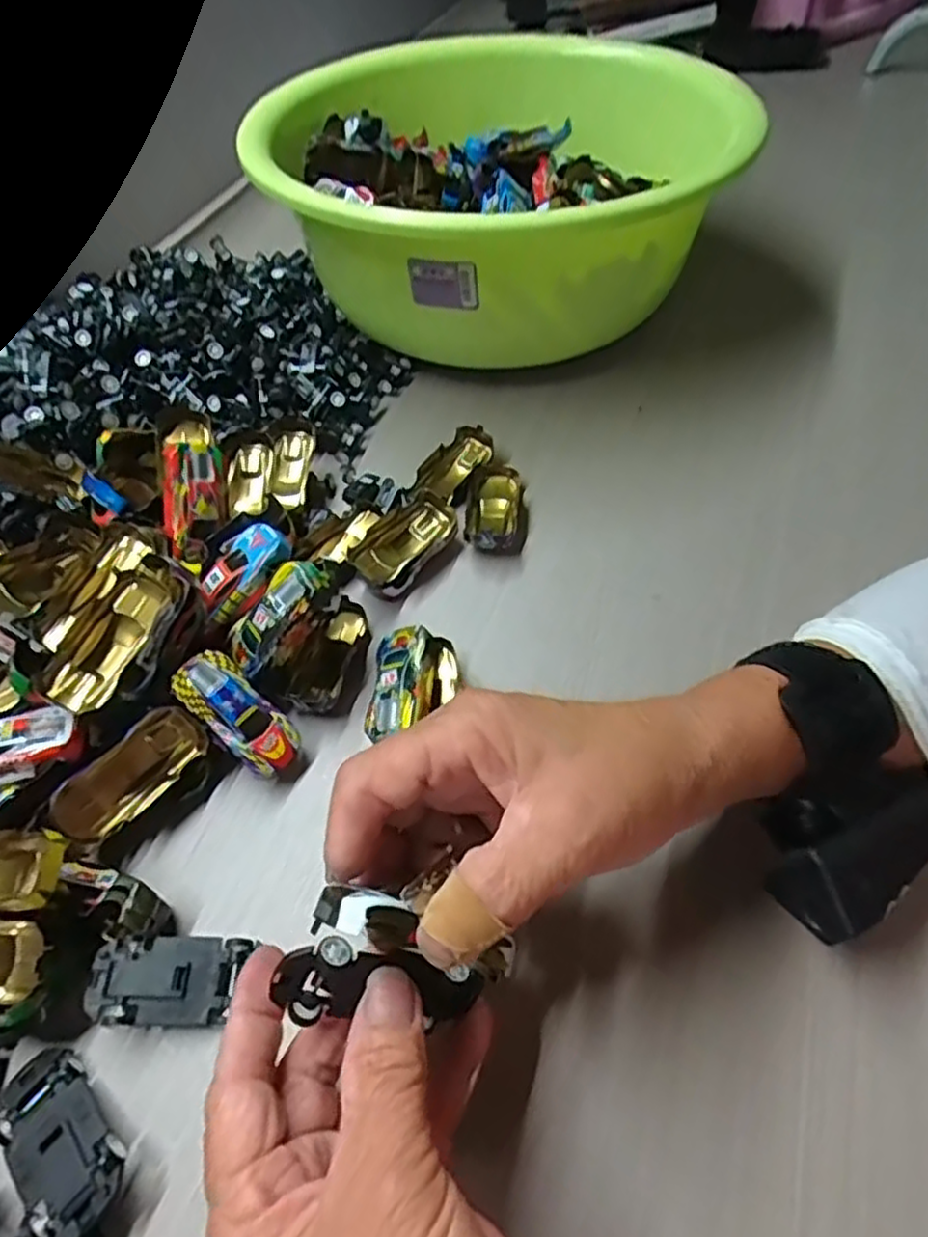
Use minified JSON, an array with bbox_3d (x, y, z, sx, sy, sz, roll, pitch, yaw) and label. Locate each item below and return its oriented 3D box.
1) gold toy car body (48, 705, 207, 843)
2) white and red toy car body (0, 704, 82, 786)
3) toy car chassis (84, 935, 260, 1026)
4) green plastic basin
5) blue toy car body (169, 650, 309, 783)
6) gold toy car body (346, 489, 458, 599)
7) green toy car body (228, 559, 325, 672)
[{"bbox_3d":[-0.143,0.067,0.306,0.030,0.017,0.064,49,56,-12],"label":"gold toy car body"},{"bbox_3d":[-0.189,0.054,0.294,0.061,0.019,0.029,-14,53,-4],"label":"white and red toy car body"},{"bbox_3d":[-0.110,0.136,0.270,0.055,0.014,0.030,-4,53,3],"label":"toy car chassis"},{"bbox_3d":[0.033,-0.282,0.500,0.250,0.135,0.312,21,58,20],"label":"green plastic basin"},{"bbox_3d":[-0.098,0.045,0.320,0.069,0.016,0.028,47,63,-5],"label":"blue toy car body"},{"bbox_3d":[-0.033,-0.041,0.390,0.036,0.017,0.067,30,61,25],"label":"gold toy car body"},{"bbox_3d":[-0.086,-0.001,0.325,0.056,0.015,0.023,-49,59,15],"label":"green toy car body"}]

